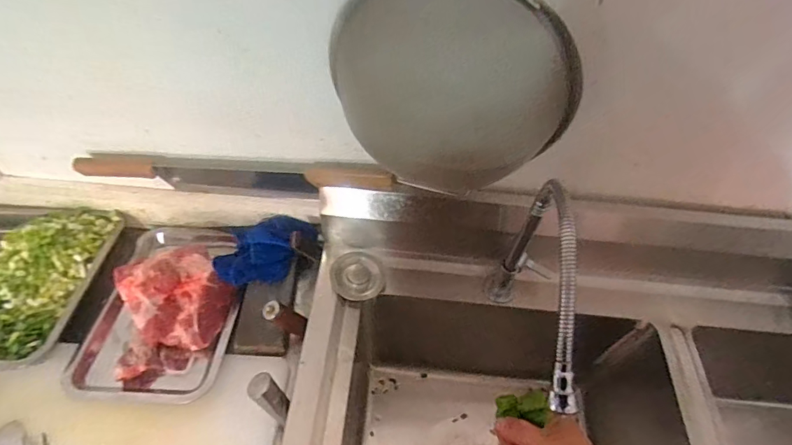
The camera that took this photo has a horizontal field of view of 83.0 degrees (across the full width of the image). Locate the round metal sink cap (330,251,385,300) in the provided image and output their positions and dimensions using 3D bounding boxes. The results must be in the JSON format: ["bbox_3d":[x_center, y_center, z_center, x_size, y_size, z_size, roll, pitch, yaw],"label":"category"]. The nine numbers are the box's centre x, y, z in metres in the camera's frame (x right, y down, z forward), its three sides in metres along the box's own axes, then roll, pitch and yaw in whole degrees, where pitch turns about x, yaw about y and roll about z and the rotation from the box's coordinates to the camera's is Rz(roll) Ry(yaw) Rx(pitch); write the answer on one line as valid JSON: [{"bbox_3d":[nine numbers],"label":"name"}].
[{"bbox_3d":[-0.059,0.082,0.695,0.080,0.021,0.073,-10,55,-11],"label":"round metal sink cap"}]

